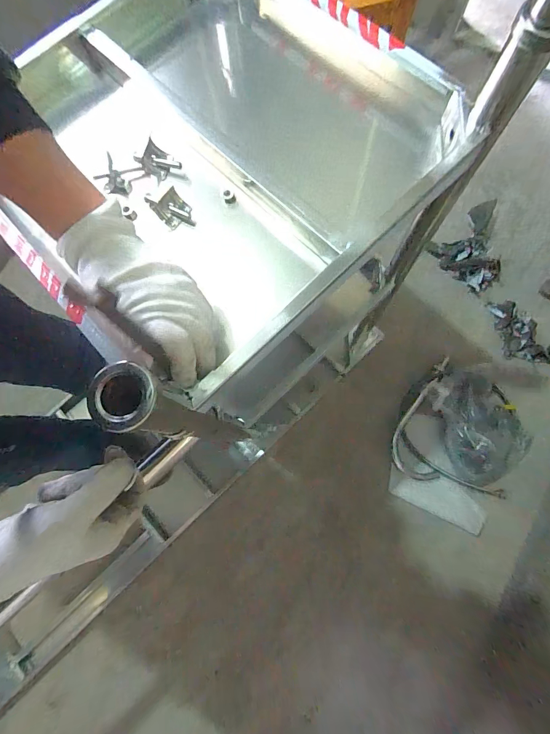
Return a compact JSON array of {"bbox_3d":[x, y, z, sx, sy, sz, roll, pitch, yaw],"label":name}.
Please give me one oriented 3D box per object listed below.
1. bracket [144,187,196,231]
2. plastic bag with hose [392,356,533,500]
[{"bbox_3d":[-0.105,-0.161,0.349,0.033,0.017,0.048,-34,78,-5],"label":"bracket"},{"bbox_3d":[0.493,0.168,0.887,0.335,0.080,0.326,27,80,8],"label":"plastic bag with hose"}]

